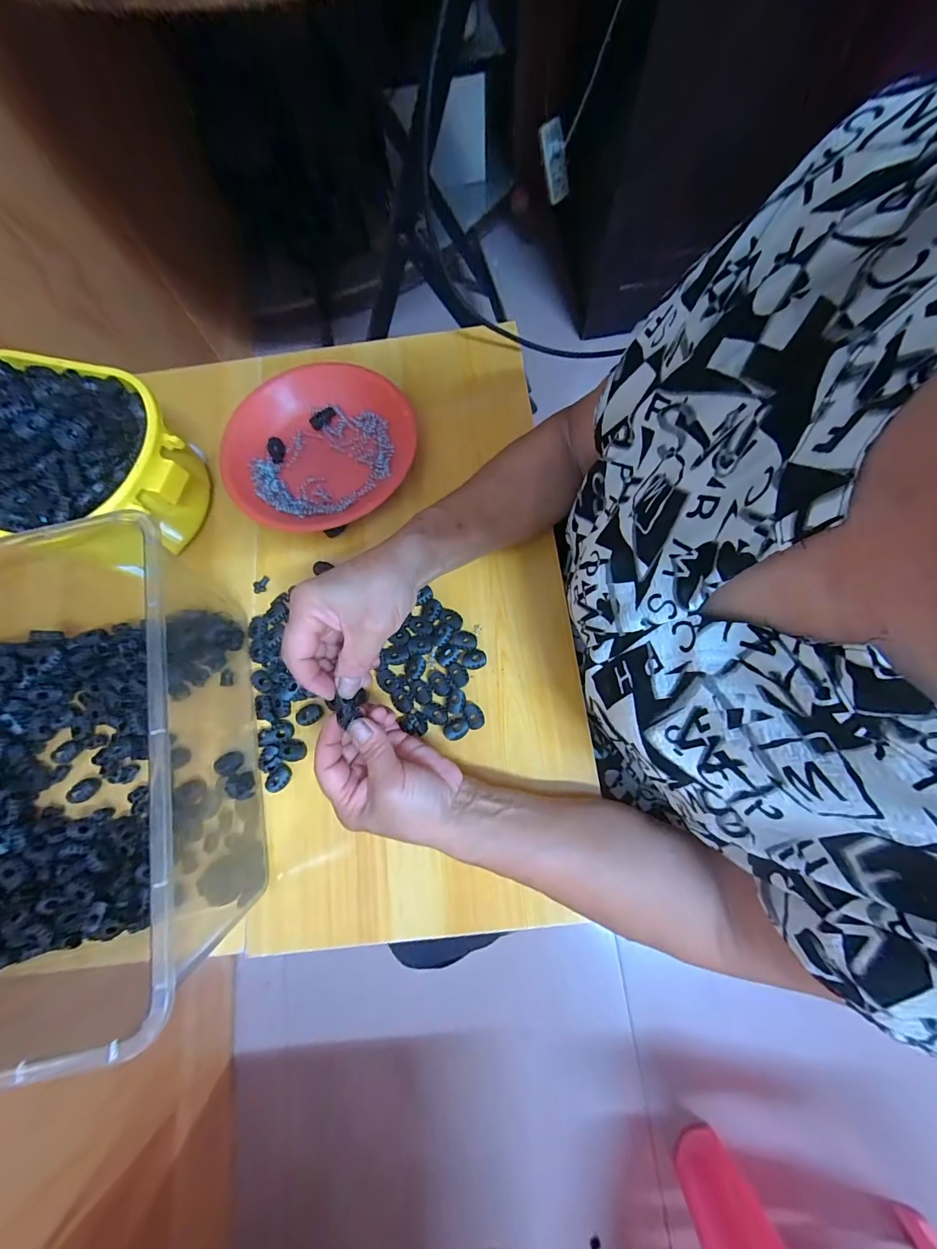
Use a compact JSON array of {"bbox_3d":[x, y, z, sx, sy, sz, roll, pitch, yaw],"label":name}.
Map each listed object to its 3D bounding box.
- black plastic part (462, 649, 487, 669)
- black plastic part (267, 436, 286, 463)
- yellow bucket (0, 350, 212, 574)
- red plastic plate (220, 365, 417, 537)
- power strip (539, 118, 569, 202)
[{"bbox_3d":[0.005,0.032,0.375,0.021,0.007,0.017,-14,75,-1],"label":"black plastic part"},{"bbox_3d":[-0.205,-0.188,0.446,0.017,0.007,0.030,-24,75,-3],"label":"black plastic part"},{"bbox_3d":[-0.356,-0.142,0.371,0.232,0.102,0.165,11,77,4],"label":"yellow bucket"},{"bbox_3d":[-0.153,-0.183,0.430,0.182,0.024,0.194,-1,75,3],"label":"red plastic plate"},{"bbox_3d":[0.192,-1.032,0.931,0.047,0.141,0.034,-2,76,21],"label":"power strip"}]

